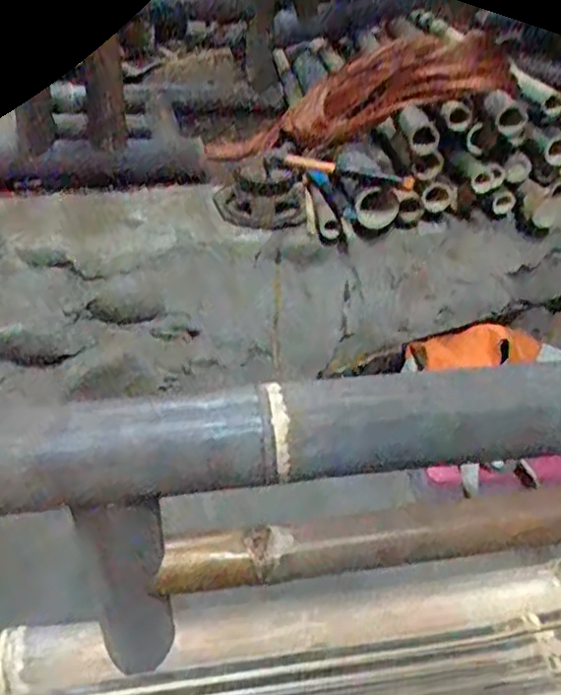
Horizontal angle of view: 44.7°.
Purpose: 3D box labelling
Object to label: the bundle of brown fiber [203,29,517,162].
[{"bbox_3d":[0.125,-0.480,1.308,0.642,0.099,0.222,-4,30,39],"label":"bundle of brown fiber"}]

